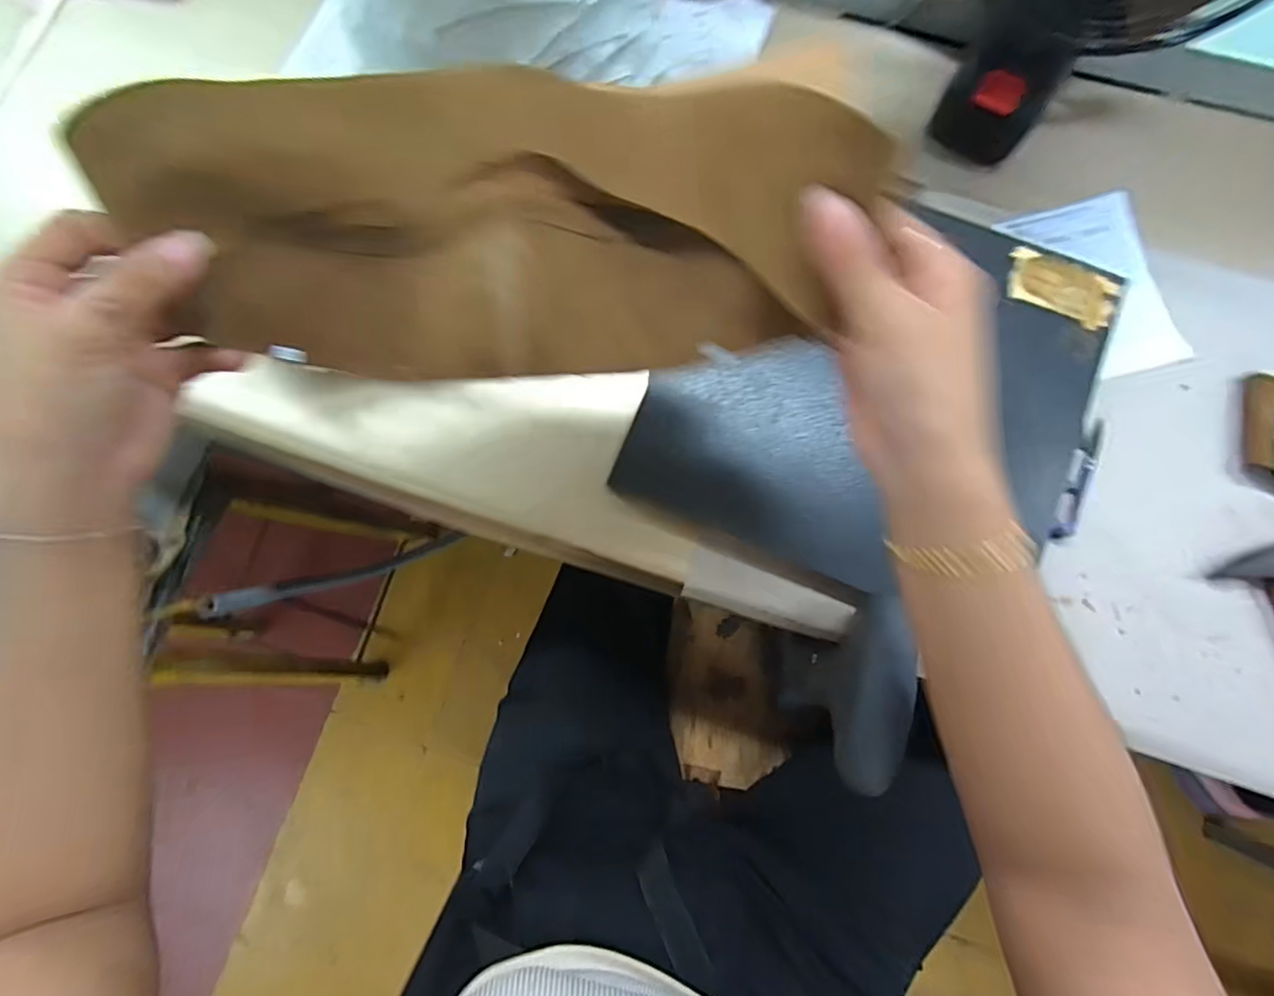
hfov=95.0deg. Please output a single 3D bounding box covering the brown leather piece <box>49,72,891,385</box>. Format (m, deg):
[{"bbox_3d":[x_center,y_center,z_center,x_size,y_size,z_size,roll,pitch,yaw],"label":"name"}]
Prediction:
[{"bbox_3d":[-0.058,-0.123,0.257,0.295,0.072,0.122,2,85,2],"label":"brown leather piece"}]

